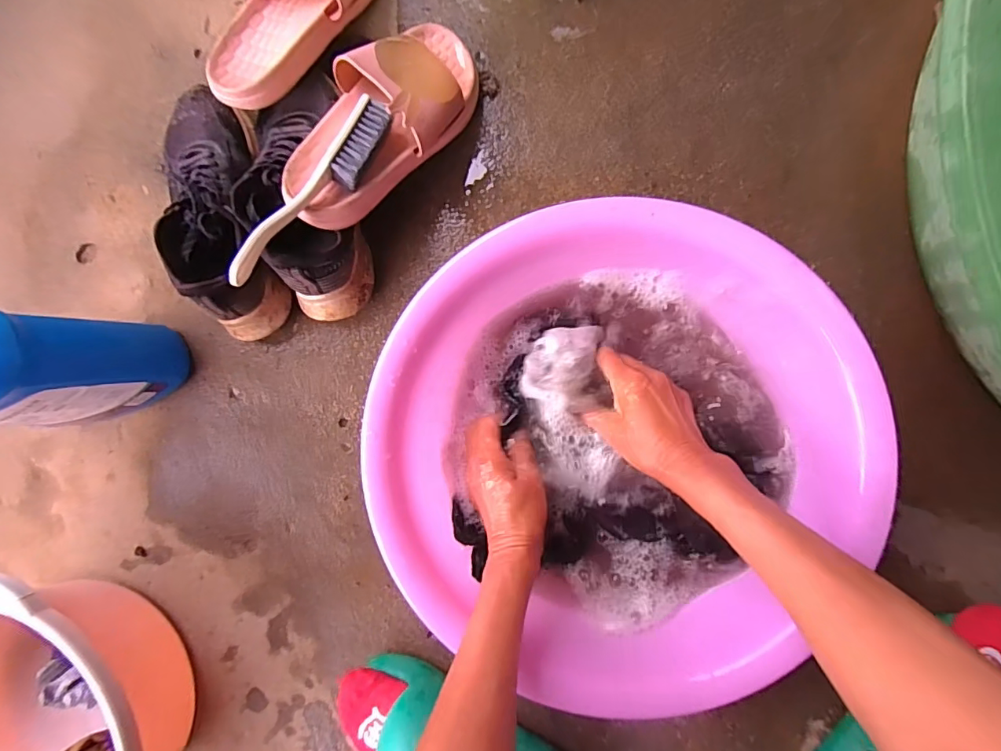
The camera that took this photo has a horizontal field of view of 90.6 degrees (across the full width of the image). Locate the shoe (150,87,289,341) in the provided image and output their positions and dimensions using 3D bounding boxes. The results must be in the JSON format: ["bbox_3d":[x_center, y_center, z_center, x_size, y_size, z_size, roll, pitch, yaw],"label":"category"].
[{"bbox_3d":[-0.286,-0.165,0.499,0.089,0.088,0.248,-12,88,8],"label":"shoe"}]

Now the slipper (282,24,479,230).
[{"bbox_3d":[-0.106,-0.239,0.460,0.095,0.058,0.237,34,78,7],"label":"slipper"}]

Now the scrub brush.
[{"bbox_3d":[-0.159,-0.156,0.415,0.037,0.028,0.195,37,78,7],"label":"scrub brush"}]

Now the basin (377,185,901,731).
[{"bbox_3d":[0.093,0.052,0.427,0.356,0.127,0.354,0,90,8],"label":"basin"}]

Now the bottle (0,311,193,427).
[{"bbox_3d":[-0.408,-0.003,0.431,0.090,0.267,0.094,-6,89,8],"label":"bottle"}]

